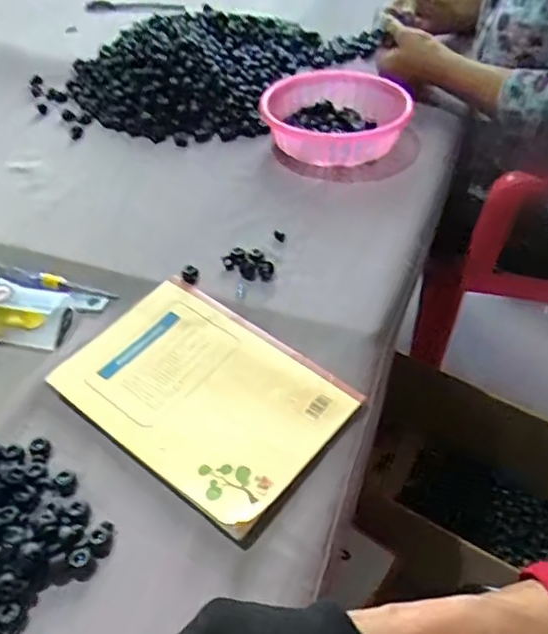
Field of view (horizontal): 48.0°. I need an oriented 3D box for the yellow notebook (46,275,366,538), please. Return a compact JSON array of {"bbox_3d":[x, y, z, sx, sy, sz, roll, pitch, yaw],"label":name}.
[{"bbox_3d":[-0.055,0.053,0.473,0.207,0.015,0.142,29,53,28],"label":"yellow notebook"}]

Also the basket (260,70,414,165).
[{"bbox_3d":[0.068,-0.226,0.705,0.155,0.055,0.153,-1,45,1],"label":"basket"}]

